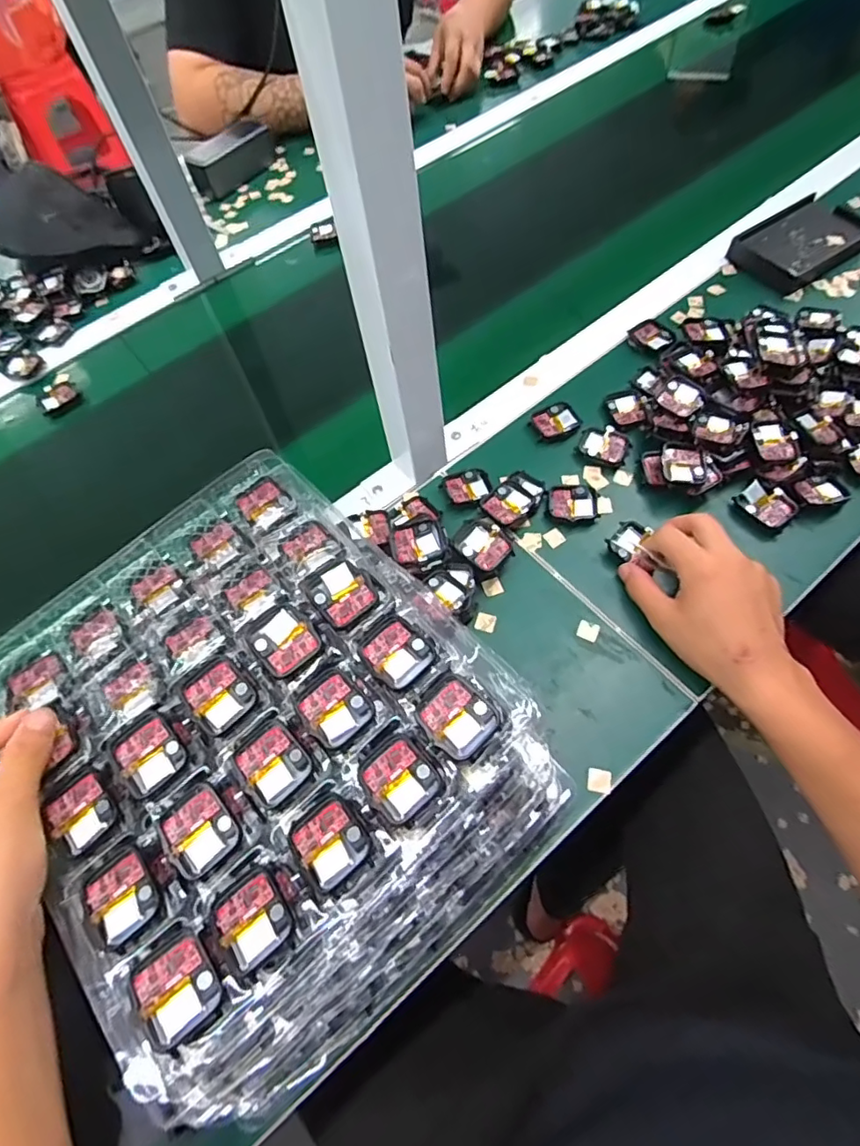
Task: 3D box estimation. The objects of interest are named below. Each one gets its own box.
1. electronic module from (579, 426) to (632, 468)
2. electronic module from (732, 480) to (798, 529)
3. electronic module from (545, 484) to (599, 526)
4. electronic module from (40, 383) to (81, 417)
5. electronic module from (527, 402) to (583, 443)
[{"bbox_3d":[0.167,-0.122,0.537,0.045,0.005,0.039,23,66,17],"label":"electronic module"},{"bbox_3d":[0.294,-0.062,0.489,0.033,0.010,0.045,-33,63,-12],"label":"electronic module"},{"bbox_3d":[0.129,-0.064,0.511,0.046,0.010,0.039,-3,61,4],"label":"electronic module"},{"bbox_3d":[-0.432,-0.204,0.652,0.043,0.010,0.029,-41,65,-16],"label":"electronic module"},{"bbox_3d":[0.124,-0.149,0.553,0.047,0.006,0.041,-29,63,-10],"label":"electronic module"}]

